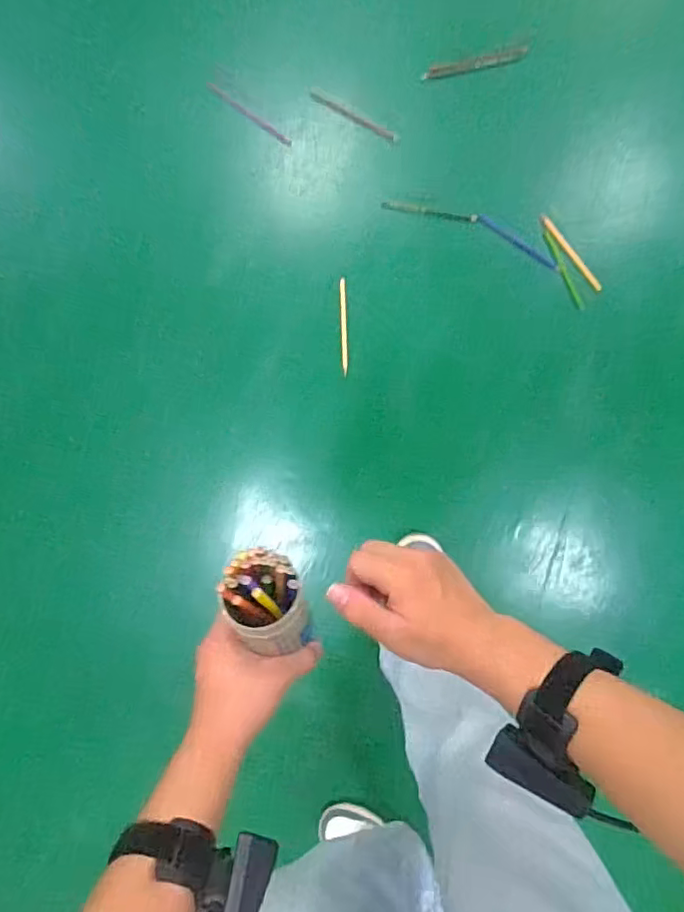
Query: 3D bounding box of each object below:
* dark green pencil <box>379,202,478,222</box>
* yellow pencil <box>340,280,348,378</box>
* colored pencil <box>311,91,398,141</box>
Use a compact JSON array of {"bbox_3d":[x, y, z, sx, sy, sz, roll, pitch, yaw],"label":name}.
[{"bbox_3d":[0.156,-0.433,1.033,0.168,0.008,0.015,10,96,0],"label":"dark green pencil"},{"bbox_3d":[0.004,-0.231,1.043,0.011,0.007,0.168,-1,96,1],"label":"yellow pencil"},{"bbox_3d":[0.021,-0.596,1.020,0.168,0.010,0.015,29,96,-2],"label":"colored pencil"}]

